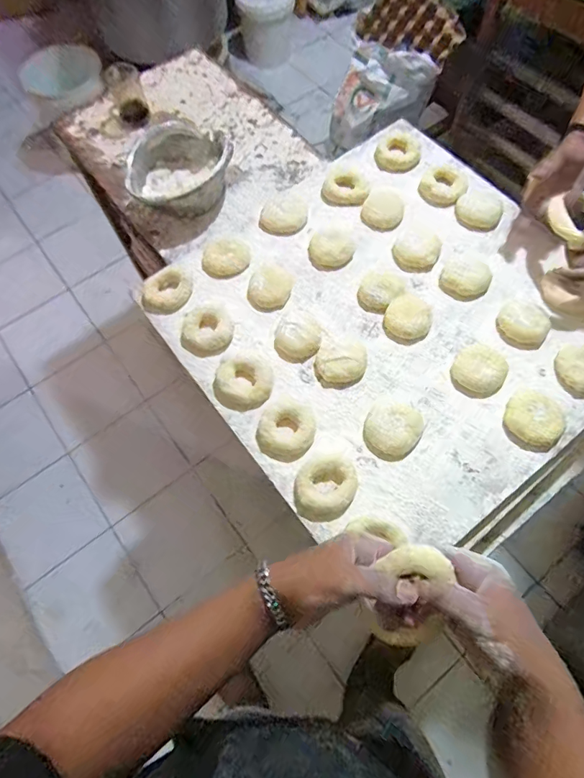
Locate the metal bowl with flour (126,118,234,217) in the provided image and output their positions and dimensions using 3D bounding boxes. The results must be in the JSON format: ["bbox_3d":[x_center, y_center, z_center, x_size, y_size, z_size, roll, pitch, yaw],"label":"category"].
[{"bbox_3d":[-0.202,-0.399,0.855,0.168,0.092,0.168,-1,66,1],"label":"metal bowl with flour"}]

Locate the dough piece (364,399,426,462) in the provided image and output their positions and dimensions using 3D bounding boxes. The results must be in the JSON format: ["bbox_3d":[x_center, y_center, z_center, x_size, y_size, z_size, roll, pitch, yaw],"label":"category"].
[{"bbox_3d":[0.128,0.052,0.582,0.068,0.025,0.074,31,71,14],"label":"dough piece"}]

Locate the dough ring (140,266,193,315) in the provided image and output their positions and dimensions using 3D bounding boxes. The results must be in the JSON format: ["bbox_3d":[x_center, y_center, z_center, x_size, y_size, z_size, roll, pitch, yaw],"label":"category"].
[{"bbox_3d":[-0.189,-0.147,0.688,0.076,0.021,0.063,-13,67,-4],"label":"dough ring"}]

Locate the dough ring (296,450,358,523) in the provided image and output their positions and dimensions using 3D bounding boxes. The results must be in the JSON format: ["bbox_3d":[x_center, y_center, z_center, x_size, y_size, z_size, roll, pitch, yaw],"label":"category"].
[{"bbox_3d":[0.042,0.120,0.565,0.070,0.030,0.088,33,71,15],"label":"dough ring"}]

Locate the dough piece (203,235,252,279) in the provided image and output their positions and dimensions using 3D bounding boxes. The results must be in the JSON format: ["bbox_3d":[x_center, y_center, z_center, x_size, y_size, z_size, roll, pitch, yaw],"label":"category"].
[{"bbox_3d":[-0.098,-0.208,0.714,0.067,0.019,0.084,25,70,12],"label":"dough piece"}]

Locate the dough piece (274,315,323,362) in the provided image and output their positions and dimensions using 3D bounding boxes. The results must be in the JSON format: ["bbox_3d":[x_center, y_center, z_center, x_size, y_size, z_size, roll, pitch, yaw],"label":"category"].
[{"bbox_3d":[0.009,-0.075,0.650,0.065,0.023,0.067,-1,66,1],"label":"dough piece"}]

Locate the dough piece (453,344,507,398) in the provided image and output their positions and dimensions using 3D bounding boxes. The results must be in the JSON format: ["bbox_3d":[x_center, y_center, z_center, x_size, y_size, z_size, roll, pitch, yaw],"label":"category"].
[{"bbox_3d":[0.253,-0.030,0.606,0.069,0.035,0.075,41,73,17],"label":"dough piece"}]

